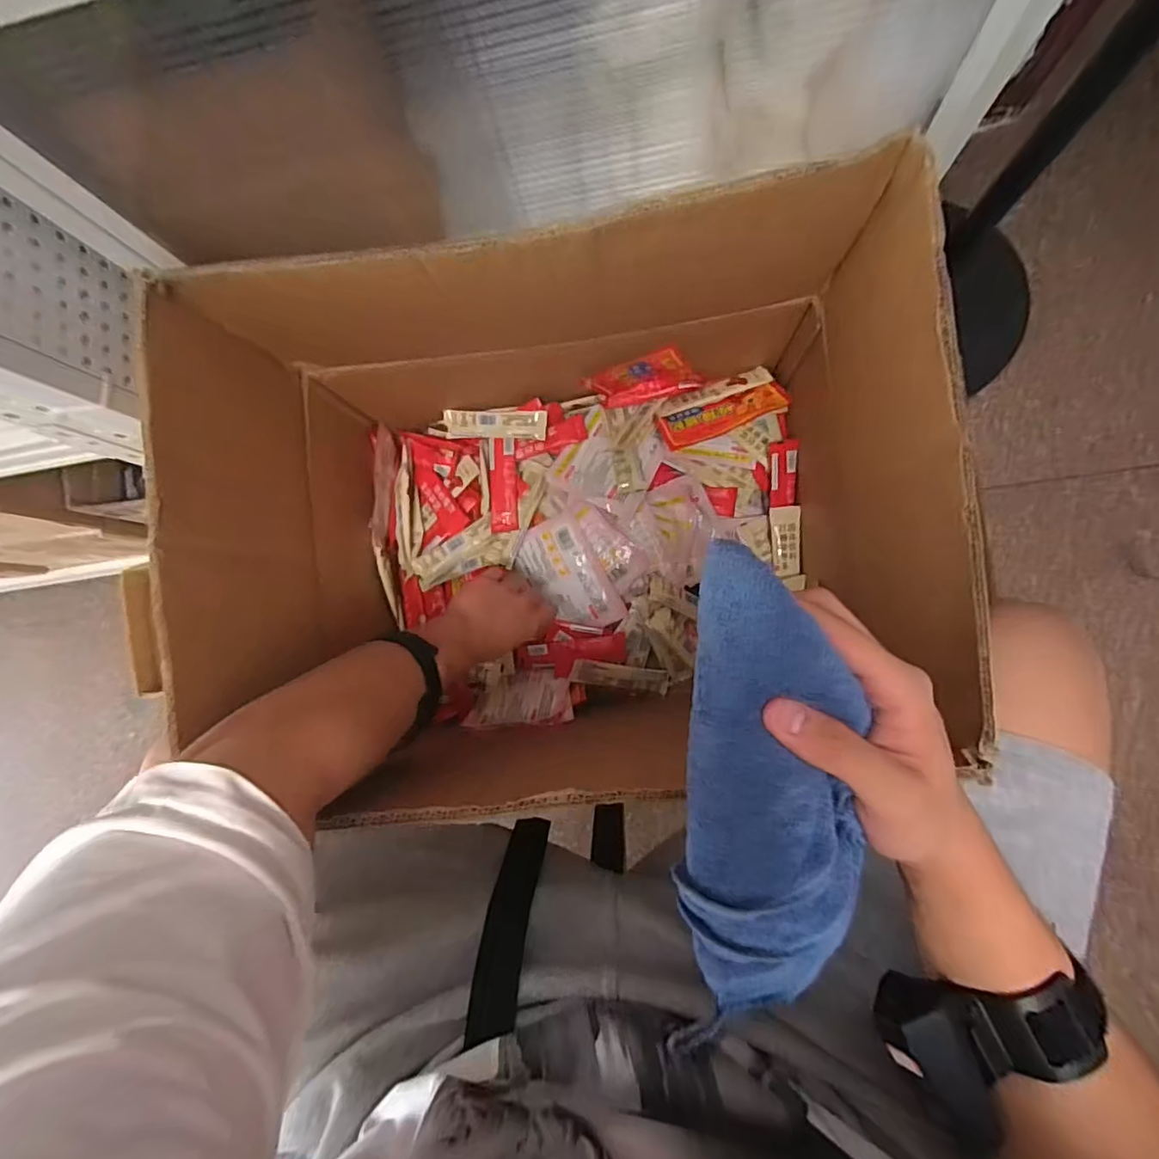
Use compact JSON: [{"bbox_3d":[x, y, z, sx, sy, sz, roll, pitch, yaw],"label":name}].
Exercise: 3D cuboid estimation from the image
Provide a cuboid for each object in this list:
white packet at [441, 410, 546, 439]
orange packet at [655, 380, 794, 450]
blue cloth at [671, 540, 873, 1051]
[{"bbox_3d":[-0.106,-0.191,0.718,0.135,0.011,0.033,4,109,15],"label":"white packet"},{"bbox_3d":[0.167,-0.188,0.663,0.149,0.014,0.061,-14,51,5],"label":"orange packet"},{"bbox_3d":[0.088,0.105,0.267,0.077,0.032,0.234,0,91,7],"label":"blue cloth"}]

